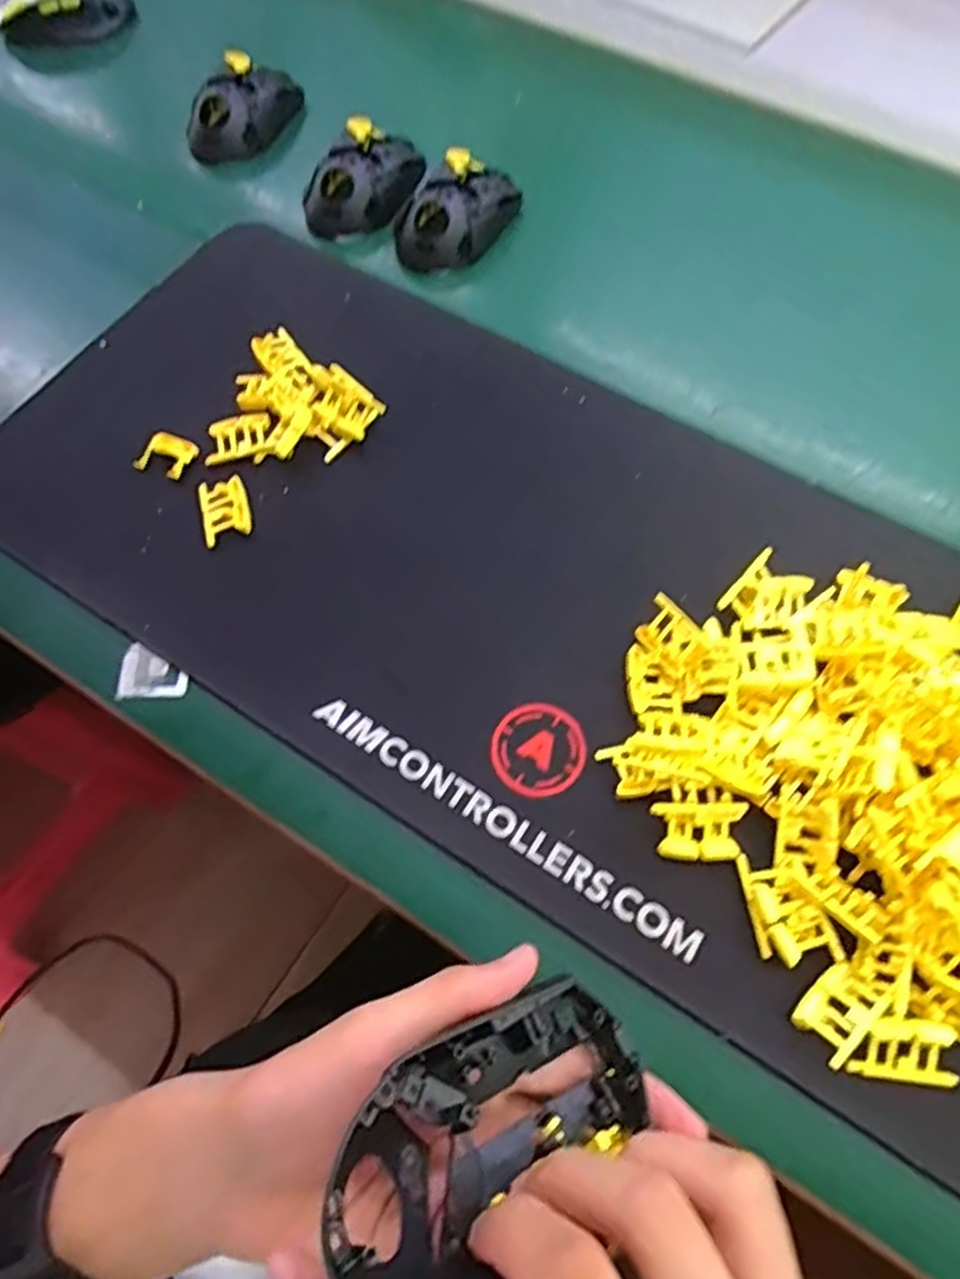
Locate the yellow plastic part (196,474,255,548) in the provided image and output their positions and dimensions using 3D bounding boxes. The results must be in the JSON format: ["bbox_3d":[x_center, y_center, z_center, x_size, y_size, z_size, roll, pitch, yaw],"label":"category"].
[{"bbox_3d":[-0.151,-0.078,0.440,0.029,0.010,0.041,-15,66,-10],"label":"yellow plastic part"}]

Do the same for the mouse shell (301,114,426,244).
[{"bbox_3d":[-0.084,-0.352,0.581,0.081,0.044,0.112,28,66,12],"label":"mouse shell"}]

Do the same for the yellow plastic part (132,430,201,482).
[{"bbox_3d":[-0.192,-0.113,0.455,0.030,0.010,0.025,18,64,6],"label":"yellow plastic part"}]

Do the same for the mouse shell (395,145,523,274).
[{"bbox_3d":[-0.013,-0.316,0.556,0.069,0.042,0.102,29,66,11],"label":"mouse shell"}]

